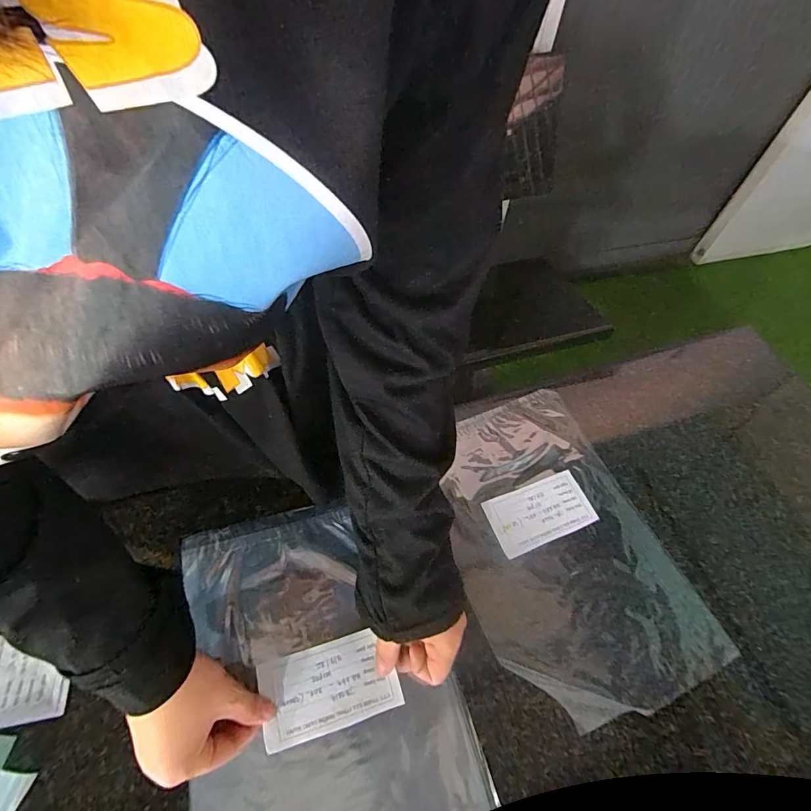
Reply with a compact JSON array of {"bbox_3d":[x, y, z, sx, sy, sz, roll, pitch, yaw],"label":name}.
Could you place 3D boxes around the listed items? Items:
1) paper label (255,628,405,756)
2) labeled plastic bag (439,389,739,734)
[{"bbox_3d":[-0.059,0.218,0.338,0.101,0.006,0.059,-13,59,-12],"label":"paper label"},{"bbox_3d":[0.141,0.126,0.418,0.190,0.009,0.291,-18,60,-15],"label":"labeled plastic bag"}]

